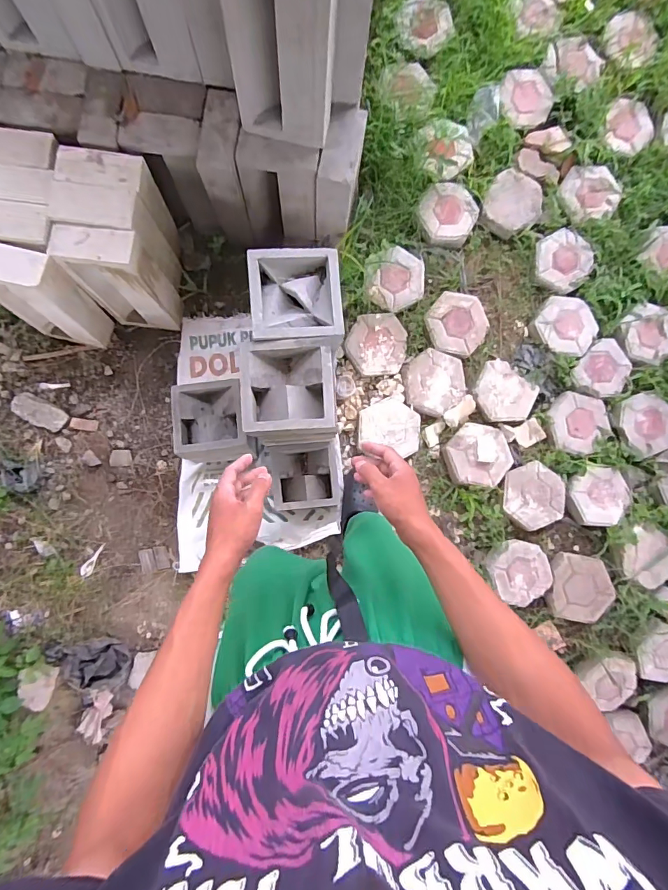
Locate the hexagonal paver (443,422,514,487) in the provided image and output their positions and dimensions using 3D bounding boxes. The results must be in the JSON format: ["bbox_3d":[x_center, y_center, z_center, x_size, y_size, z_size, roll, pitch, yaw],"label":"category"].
[{"bbox_3d":[0.465,0.031,1.403,0.218,0.047,0.198,5,87,-1],"label":"hexagonal paver"}]

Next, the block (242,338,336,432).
[{"bbox_3d":[-0.101,-0.125,0.978,0.205,0.076,0.202,-2,87,-1],"label":"block"}]

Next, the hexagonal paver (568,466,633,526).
[{"bbox_3d":[0.856,0.168,1.412,0.195,0.042,0.193,4,87,-1],"label":"hexagonal paver"}]

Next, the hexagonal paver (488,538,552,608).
[{"bbox_3d":[0.584,0.401,1.381,0.193,0.049,0.208,-42,88,-3],"label":"hexagonal paver"}]

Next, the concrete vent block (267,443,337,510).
[{"bbox_3d":[-0.092,0.101,1.371,0.207,0.072,0.210,-3,87,-1],"label":"concrete vent block"}]

